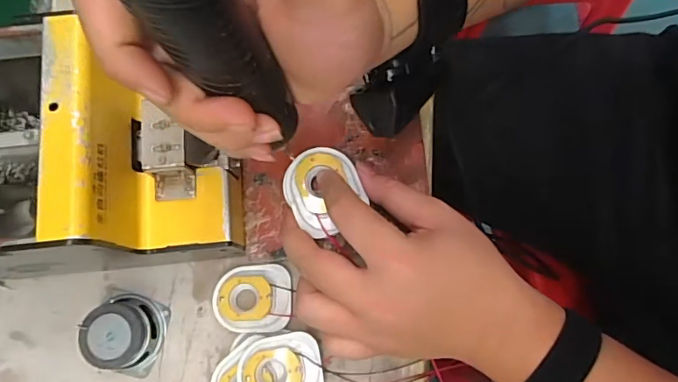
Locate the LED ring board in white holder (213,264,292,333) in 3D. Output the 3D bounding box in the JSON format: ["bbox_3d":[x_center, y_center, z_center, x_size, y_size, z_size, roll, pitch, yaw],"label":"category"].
[{"bbox_3d":[-0.064,0.079,0.364,0.058,0.014,0.048,-2,78,2],"label":"LED ring board in white holder"}]

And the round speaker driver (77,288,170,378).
[{"bbox_3d":[-0.159,0.105,0.357,0.052,0.029,0.053,17,79,6],"label":"round speaker driver"}]

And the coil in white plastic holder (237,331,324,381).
[{"bbox_3d":[-0.041,0.126,0.339,0.059,0.012,0.048,-9,77,-3],"label":"coil in white plastic holder"}]

